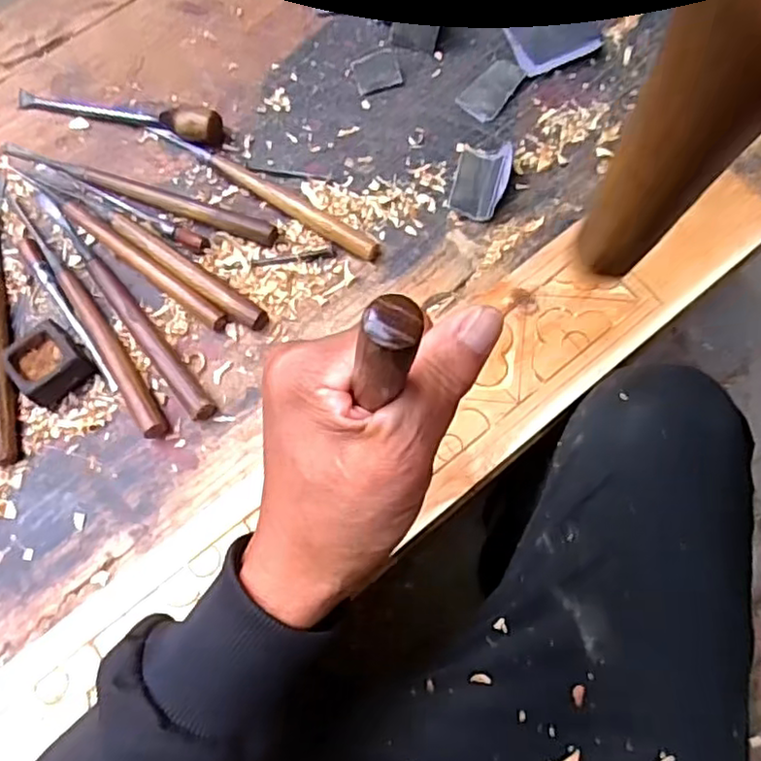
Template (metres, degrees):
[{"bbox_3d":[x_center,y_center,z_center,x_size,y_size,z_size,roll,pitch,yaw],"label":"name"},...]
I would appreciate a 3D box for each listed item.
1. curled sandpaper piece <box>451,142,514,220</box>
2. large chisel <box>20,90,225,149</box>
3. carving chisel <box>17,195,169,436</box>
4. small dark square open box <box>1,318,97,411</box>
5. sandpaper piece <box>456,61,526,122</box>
[{"bbox_3d":[0.081,-0.162,0.527,0.042,0.009,0.076,11,72,5],"label":"curled sandpaper piece"},{"bbox_3d":[-0.221,-0.227,0.551,0.188,0.031,0.026,13,72,6],"label":"large chisel"},{"bbox_3d":[-0.224,-0.056,0.499,0.017,0.018,0.243,-34,73,-10],"label":"carving chisel"},{"bbox_3d":[-0.242,-0.012,0.481,0.048,0.024,0.045,-44,75,-12],"label":"small dark square open box"},{"bbox_3d":[0.095,-0.247,0.559,0.036,0.004,0.059,37,81,15],"label":"sandpaper piece"}]

